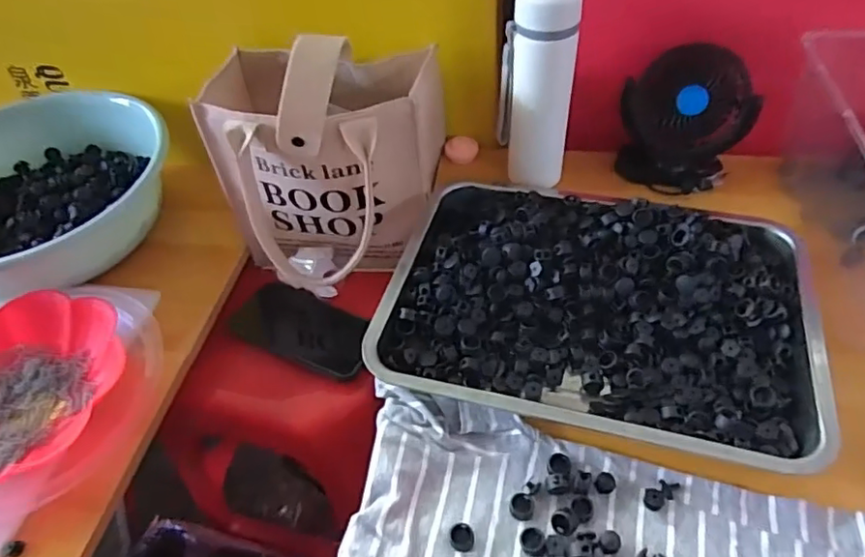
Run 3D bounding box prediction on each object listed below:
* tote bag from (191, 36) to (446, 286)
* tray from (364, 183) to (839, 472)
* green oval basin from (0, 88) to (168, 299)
[{"bbox_3d":[-0.108,-0.124,0.612,0.229,0.220,0.201,0,48,5],"label":"tote bag"},{"bbox_3d":[0.137,0.020,0.510,0.338,0.041,0.241,10,50,14],"label":"tray"},{"bbox_3d":[-0.442,-0.101,0.681,0.279,0.088,0.248,-16,49,-9],"label":"green oval basin"}]

